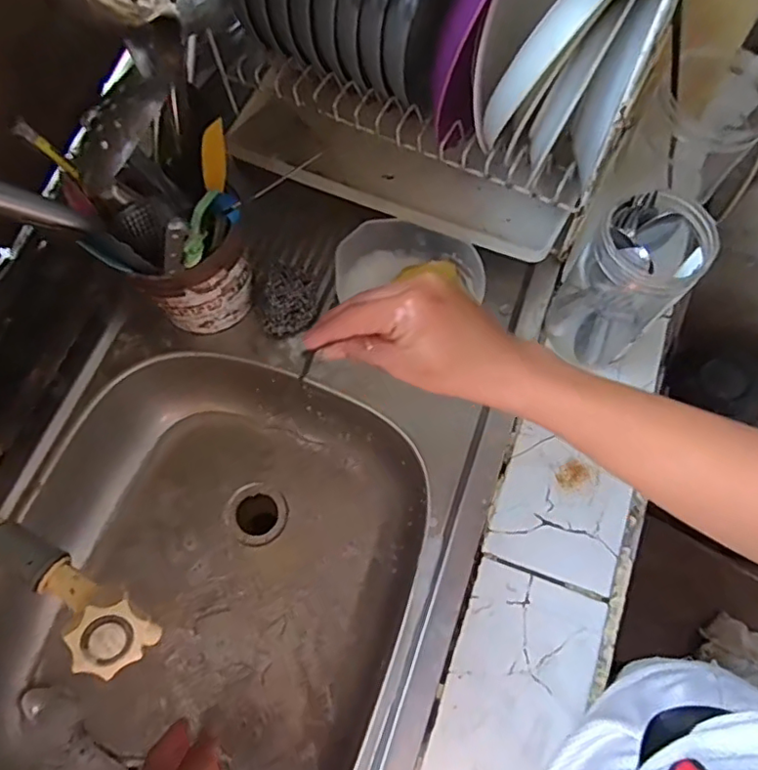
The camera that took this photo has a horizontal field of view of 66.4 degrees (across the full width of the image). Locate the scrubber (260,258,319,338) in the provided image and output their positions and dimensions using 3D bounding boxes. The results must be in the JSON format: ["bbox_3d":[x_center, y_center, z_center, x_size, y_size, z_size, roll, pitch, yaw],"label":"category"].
[{"bbox_3d":[-0.096,-0.090,0.615,0.059,0.050,0.072,-1,68,-1],"label":"scrubber"}]

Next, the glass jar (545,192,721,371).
[{"bbox_3d":[0.215,-0.087,0.521,0.082,0.165,0.083,0,68,0],"label":"glass jar"}]

